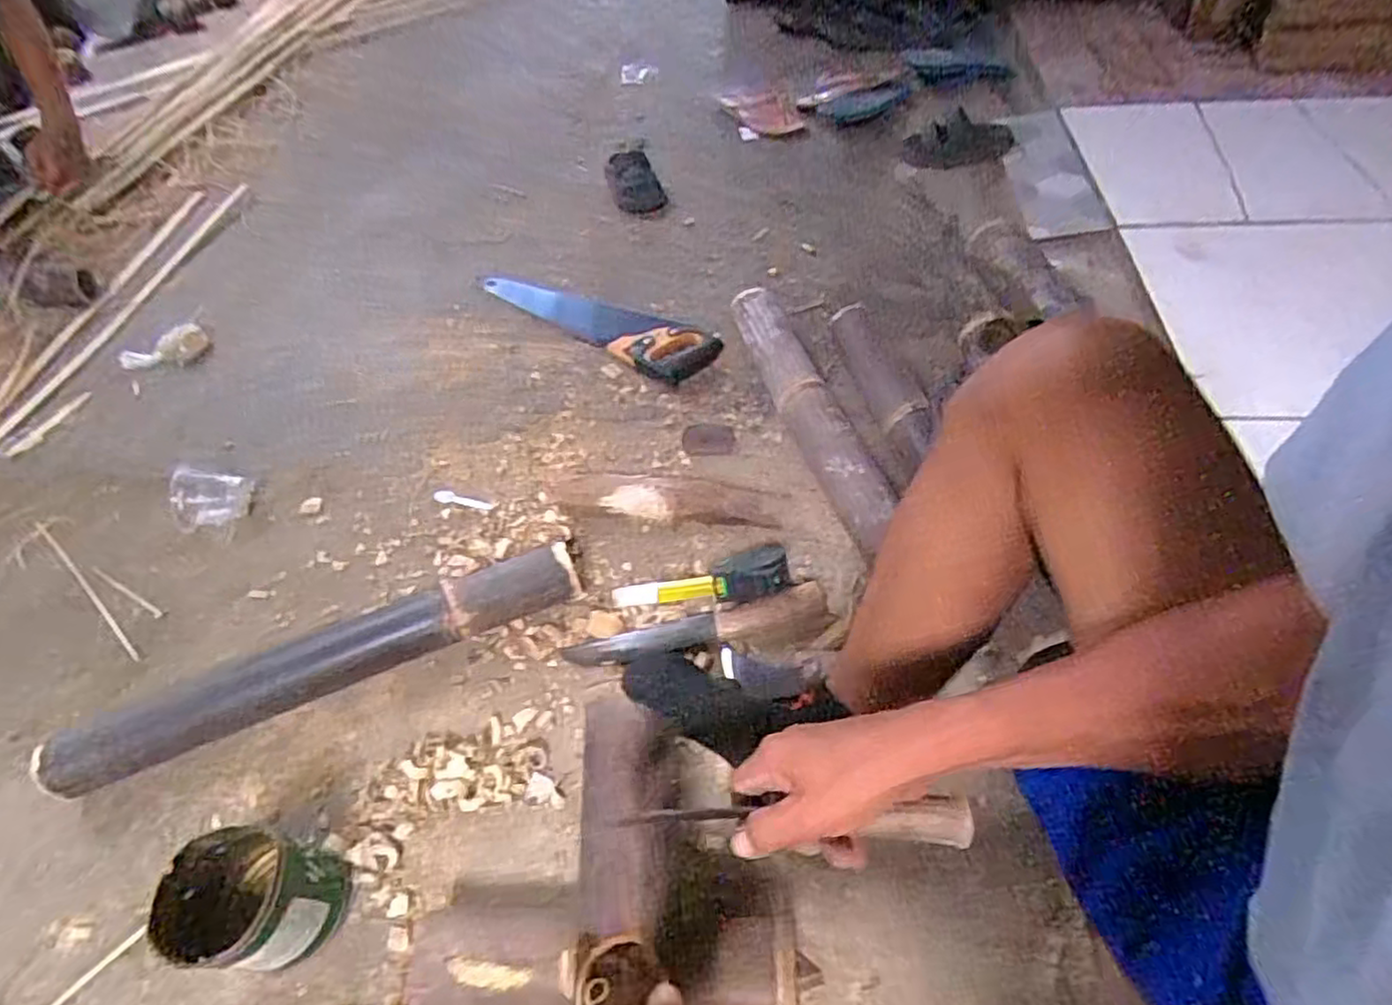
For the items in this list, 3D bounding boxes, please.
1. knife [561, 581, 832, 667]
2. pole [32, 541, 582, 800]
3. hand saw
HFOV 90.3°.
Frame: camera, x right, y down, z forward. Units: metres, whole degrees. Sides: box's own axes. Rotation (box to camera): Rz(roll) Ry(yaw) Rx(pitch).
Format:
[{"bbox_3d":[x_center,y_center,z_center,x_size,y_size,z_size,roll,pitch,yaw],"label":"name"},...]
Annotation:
[{"bbox_3d":[0.000,0.136,0.759,0.286,0.044,0.040,-9,54,-4],"label":"knife"},{"bbox_3d":[-0.385,0.167,0.741,0.529,0.071,0.063,-20,56,-12],"label":"pole"},{"bbox_3d":[-0.152,-0.295,1.099,0.421,0.035,0.112,29,60,21],"label":"hand saw"}]

